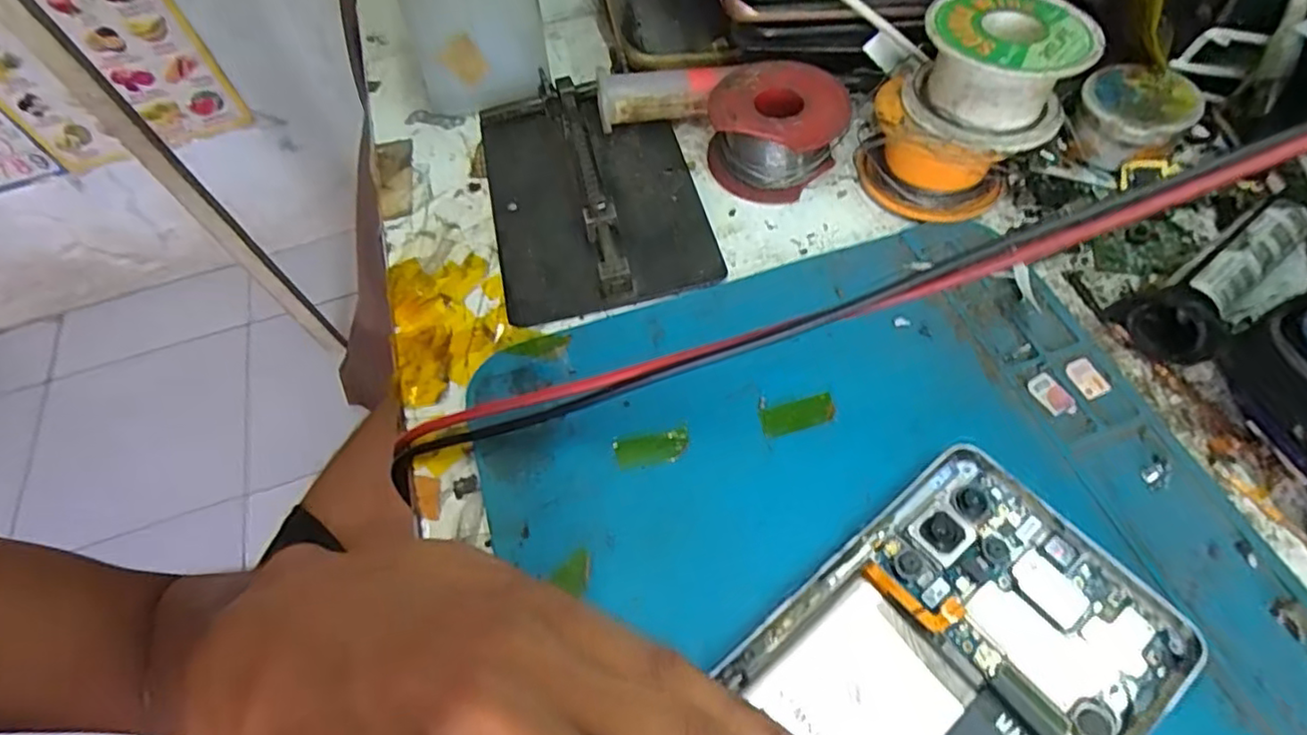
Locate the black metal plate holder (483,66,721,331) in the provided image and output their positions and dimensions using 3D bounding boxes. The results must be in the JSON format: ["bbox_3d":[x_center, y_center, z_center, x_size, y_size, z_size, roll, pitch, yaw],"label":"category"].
[{"bbox_3d":[-0.024,-0.071,0.251,0.077,0.016,0.112,-13,58,-3],"label":"black metal plate holder"}]

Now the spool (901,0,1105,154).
[{"bbox_3d":[0.115,-0.100,0.219,0.051,0.034,0.050,10,60,10],"label":"spool"}]

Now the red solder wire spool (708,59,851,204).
[{"bbox_3d":[0.048,-0.093,0.252,0.049,0.027,0.049,-2,58,3],"label":"red solder wire spool"}]

